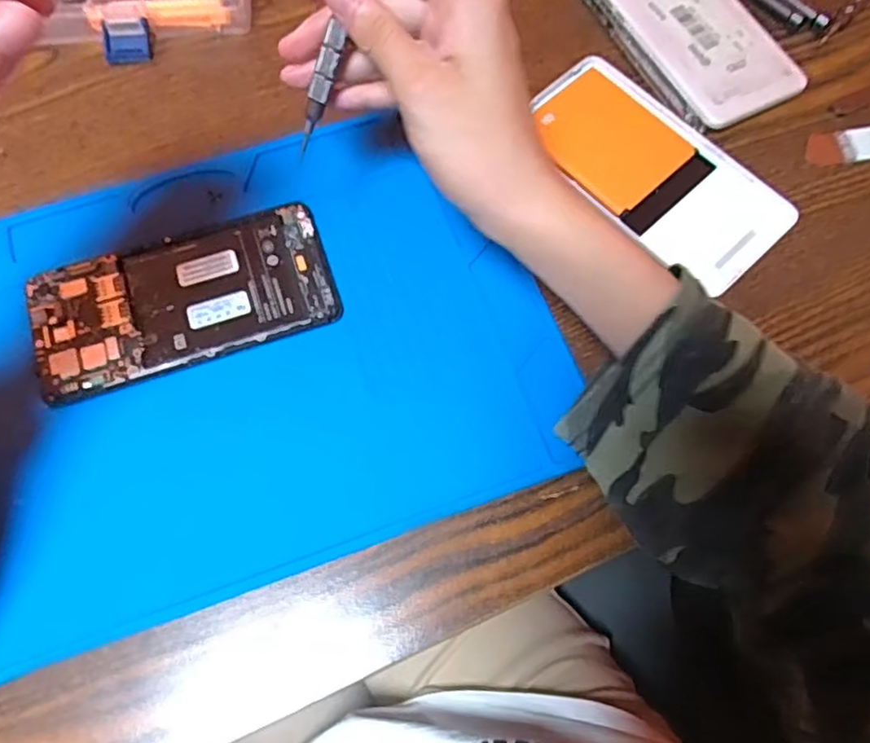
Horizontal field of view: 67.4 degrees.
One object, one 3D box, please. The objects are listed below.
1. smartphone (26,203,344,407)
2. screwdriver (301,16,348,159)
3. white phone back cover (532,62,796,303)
[{"bbox_3d":[-0.126,-0.037,0.333,0.147,0.010,0.071,-19,71,-7],"label":"smartphone"},{"bbox_3d":[-0.042,-0.137,0.270,0.007,0.099,0.005,35,34,11],"label":"screwdriver"},{"bbox_3d":[0.121,-0.112,0.362,0.072,0.006,0.150,-41,75,-13],"label":"white phone back cover"}]

